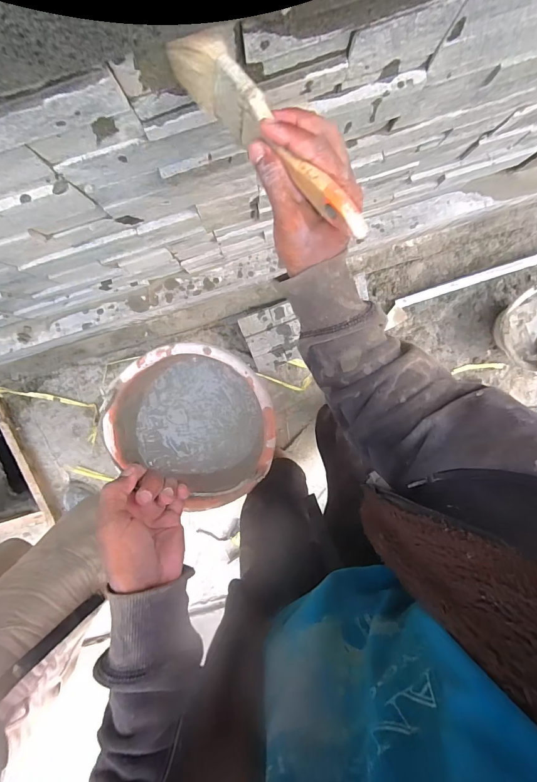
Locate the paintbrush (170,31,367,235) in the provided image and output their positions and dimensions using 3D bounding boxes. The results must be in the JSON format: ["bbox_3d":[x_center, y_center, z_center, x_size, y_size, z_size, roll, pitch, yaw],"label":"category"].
[{"bbox_3d":[0.004,-0.191,0.279,0.027,0.048,0.195,-45,87,6],"label":"paintbrush"}]

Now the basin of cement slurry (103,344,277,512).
[{"bbox_3d":[-0.104,0.044,0.541,0.221,0.092,0.213,0,98,0],"label":"basin of cement slurry"}]

